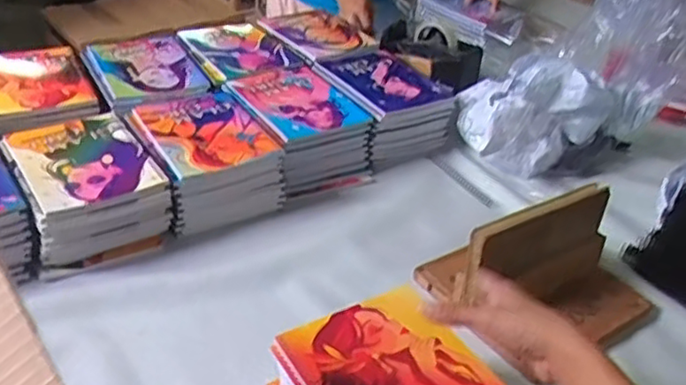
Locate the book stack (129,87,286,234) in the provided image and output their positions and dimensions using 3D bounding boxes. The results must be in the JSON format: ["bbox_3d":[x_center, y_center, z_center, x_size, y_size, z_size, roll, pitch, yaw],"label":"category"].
[{"bbox_3d":[-0.198,-0.055,0.951,0.152,0.089,0.216,-16,41,-29],"label":"book stack"}]

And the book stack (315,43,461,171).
[{"bbox_3d":[0.070,-0.151,1.145,0.191,0.102,0.238,-14,40,-27],"label":"book stack"}]

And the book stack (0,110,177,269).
[{"bbox_3d":[-0.334,-0.012,0.870,0.156,0.087,0.207,-18,43,-31],"label":"book stack"}]

